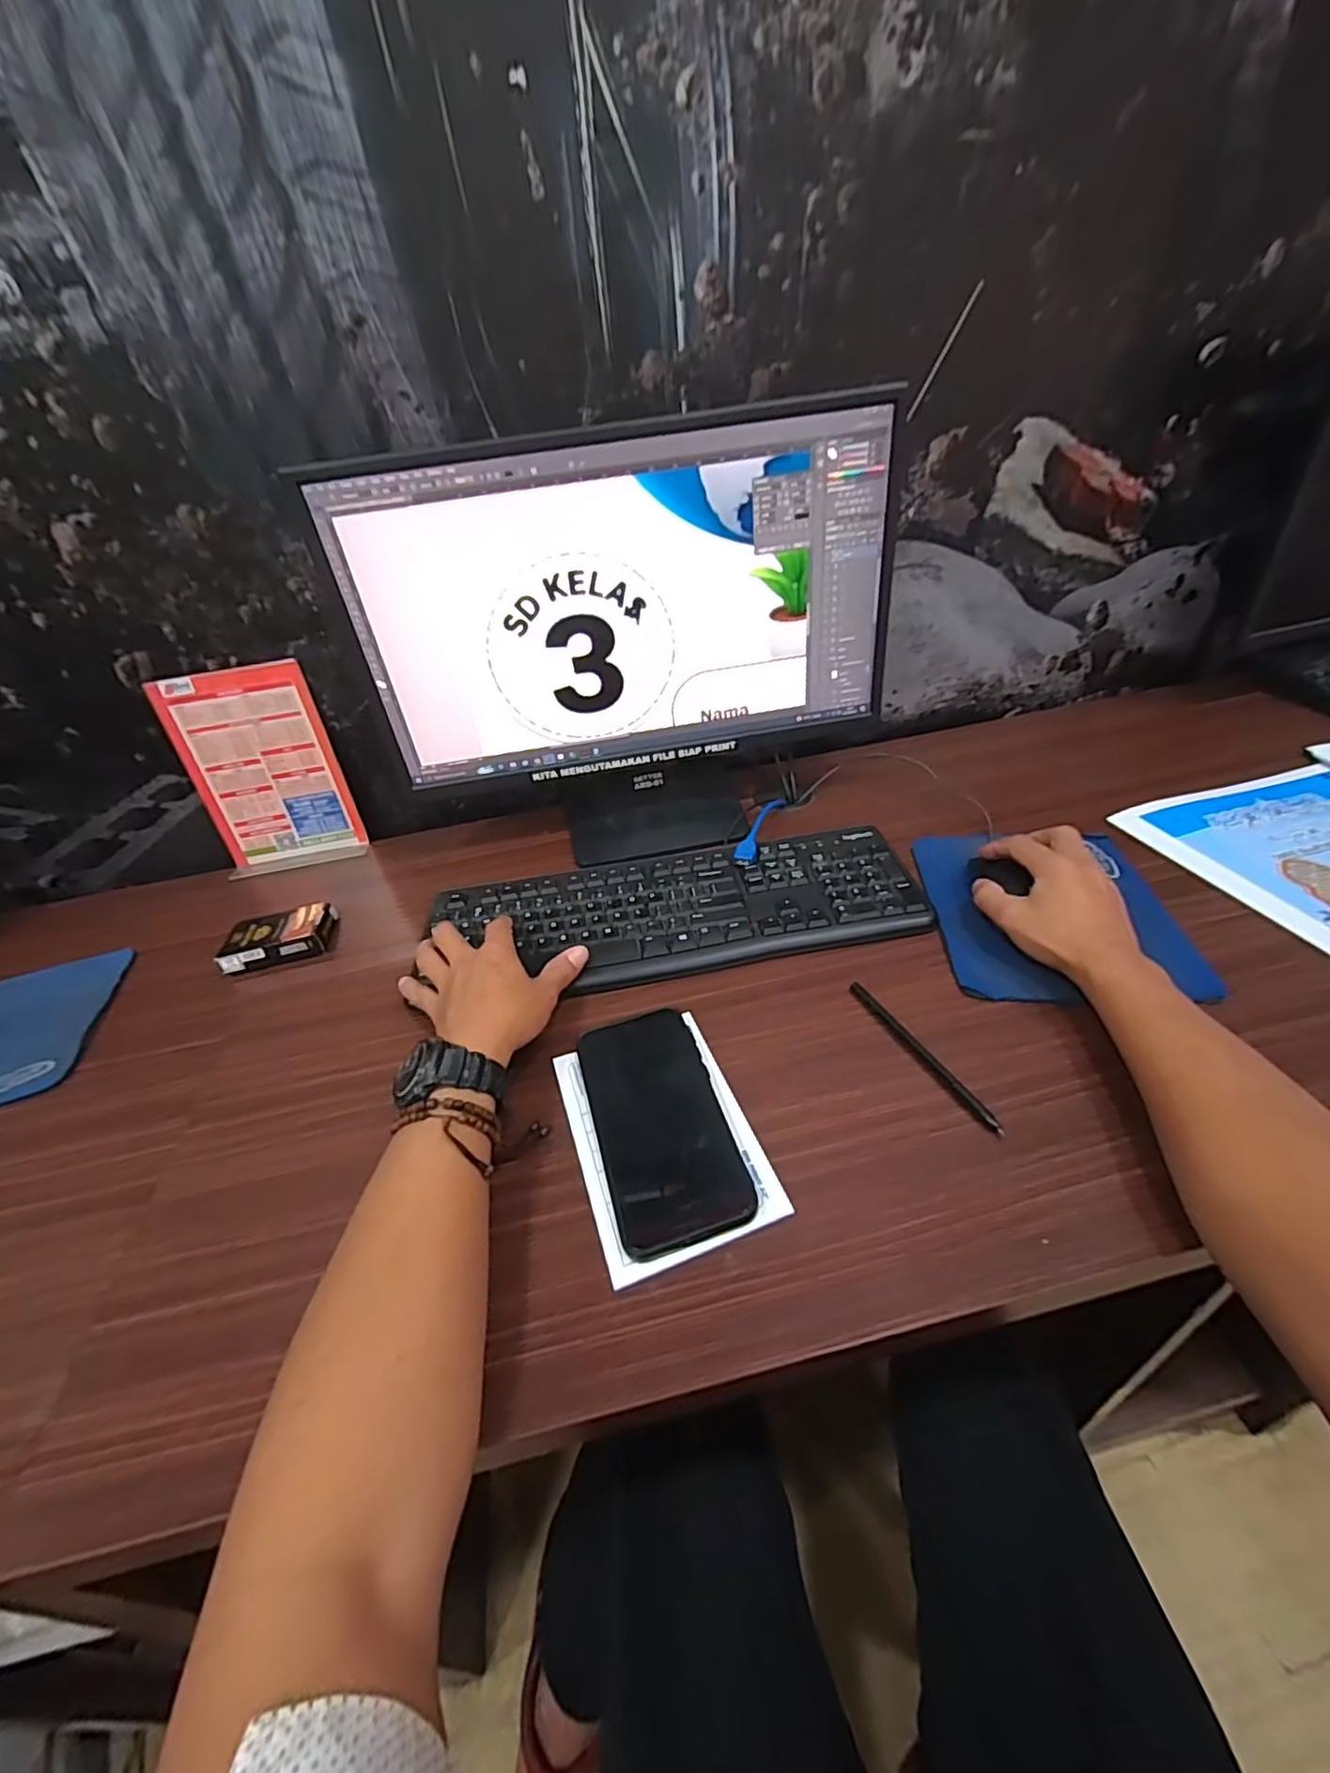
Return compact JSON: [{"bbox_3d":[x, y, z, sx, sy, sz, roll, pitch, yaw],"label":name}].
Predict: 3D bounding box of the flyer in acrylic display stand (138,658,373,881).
[{"bbox_3d":[-0.432,-0.121,0.687,0.146,0.206,0.061,-15,40,-9],"label":"flyer in acrylic display stand"}]

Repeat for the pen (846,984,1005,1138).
[{"bbox_3d":[0.172,0.111,0.430,0.008,0.005,0.137,-21,41,-16],"label":"pen"}]

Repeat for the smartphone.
[{"bbox_3d":[-0.004,0.146,0.404,0.079,0.016,0.155,-15,40,-9],"label":"smartphone"}]

